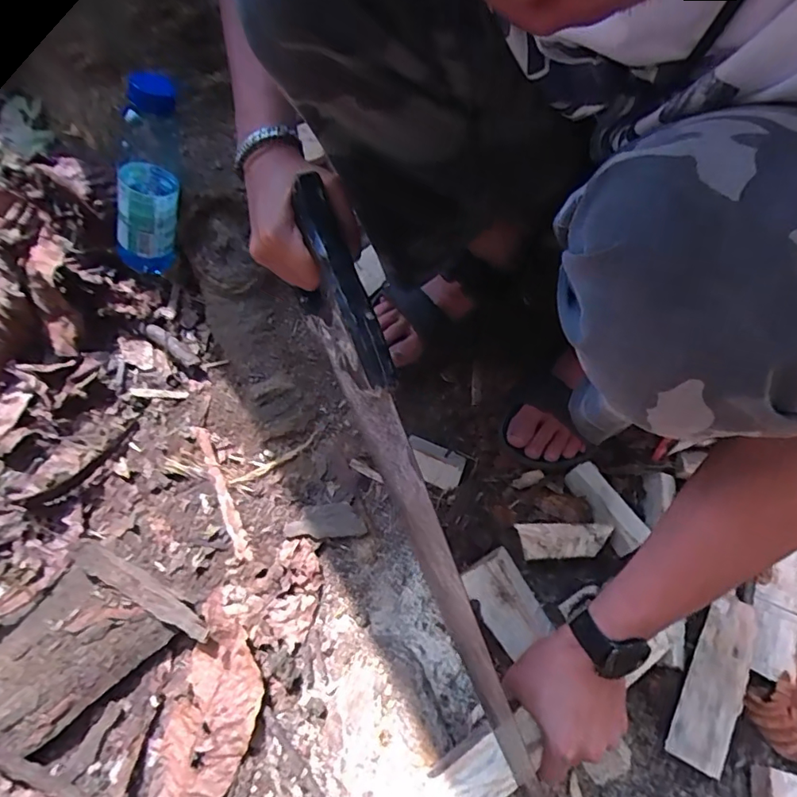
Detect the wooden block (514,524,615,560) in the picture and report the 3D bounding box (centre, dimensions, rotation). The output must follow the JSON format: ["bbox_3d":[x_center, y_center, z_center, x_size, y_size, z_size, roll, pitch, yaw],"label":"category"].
[{"bbox_3d":[0.171,0.146,0.539,0.092,0.009,0.034,-1,69,0],"label":"wooden block"}]

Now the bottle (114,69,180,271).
[{"bbox_3d":[-0.281,-0.233,0.583,0.061,0.210,0.059,32,37,12],"label":"bottle"}]

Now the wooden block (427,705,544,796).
[{"bbox_3d":[0.069,0.292,0.412,0.094,0.020,0.046,-33,72,-12],"label":"wooden block"}]

